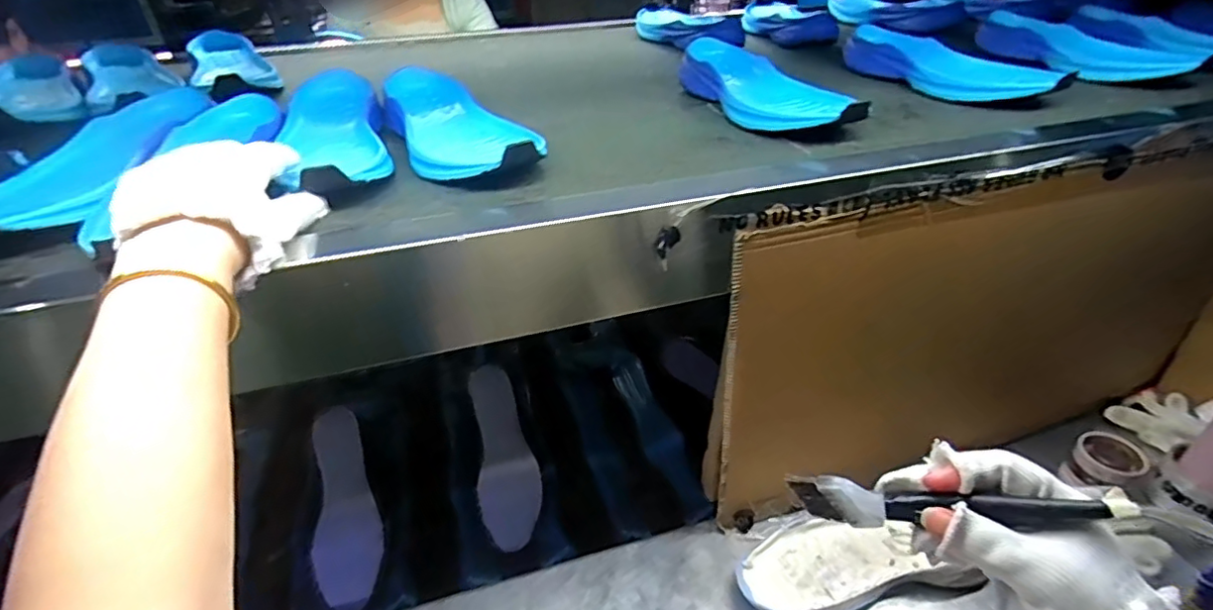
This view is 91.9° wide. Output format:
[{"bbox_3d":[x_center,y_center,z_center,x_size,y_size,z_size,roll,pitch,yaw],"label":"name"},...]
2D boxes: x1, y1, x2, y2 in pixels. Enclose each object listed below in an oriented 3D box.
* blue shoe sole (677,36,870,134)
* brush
[{"bbox_3d":[0.162,-0.232,0.624,0.092,0.052,0.271,-9,32,-16],"label":"blue shoe sole"},{"bbox_3d":[0.186,0.110,0.322,0.158,0.033,0.014,-8,26,24],"label":"brush"}]

